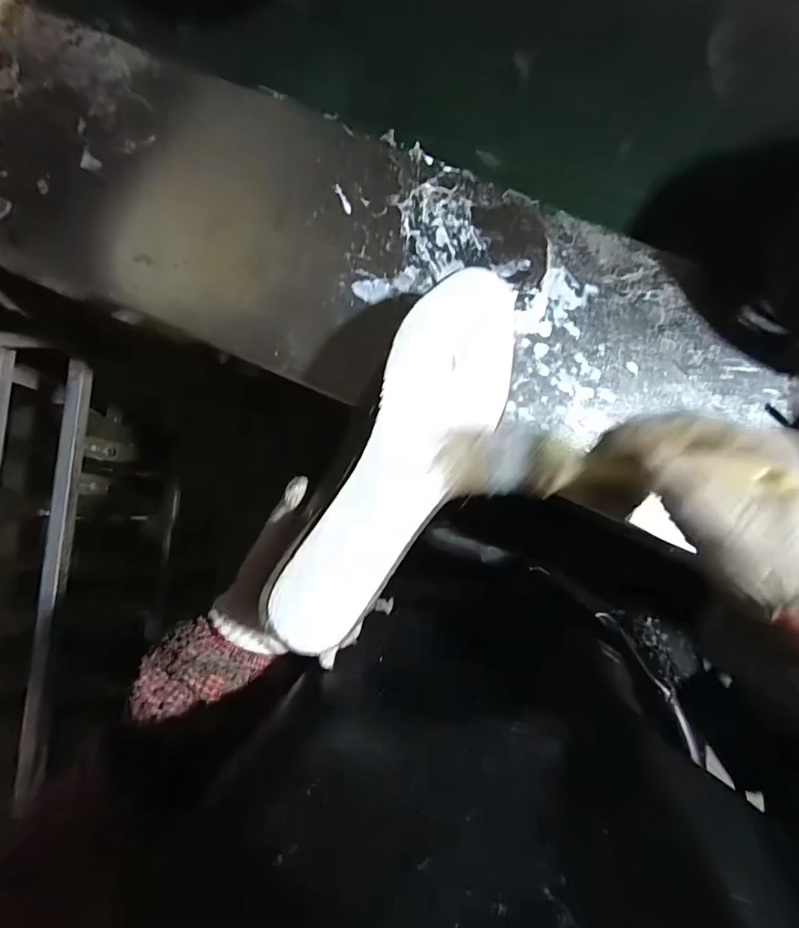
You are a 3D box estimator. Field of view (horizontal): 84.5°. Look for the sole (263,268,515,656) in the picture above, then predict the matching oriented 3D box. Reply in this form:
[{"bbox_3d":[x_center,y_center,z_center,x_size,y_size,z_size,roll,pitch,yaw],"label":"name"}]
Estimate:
[{"bbox_3d":[0.004,-0.008,0.271,0.071,0.021,0.253,28,83,3],"label":"sole"}]

